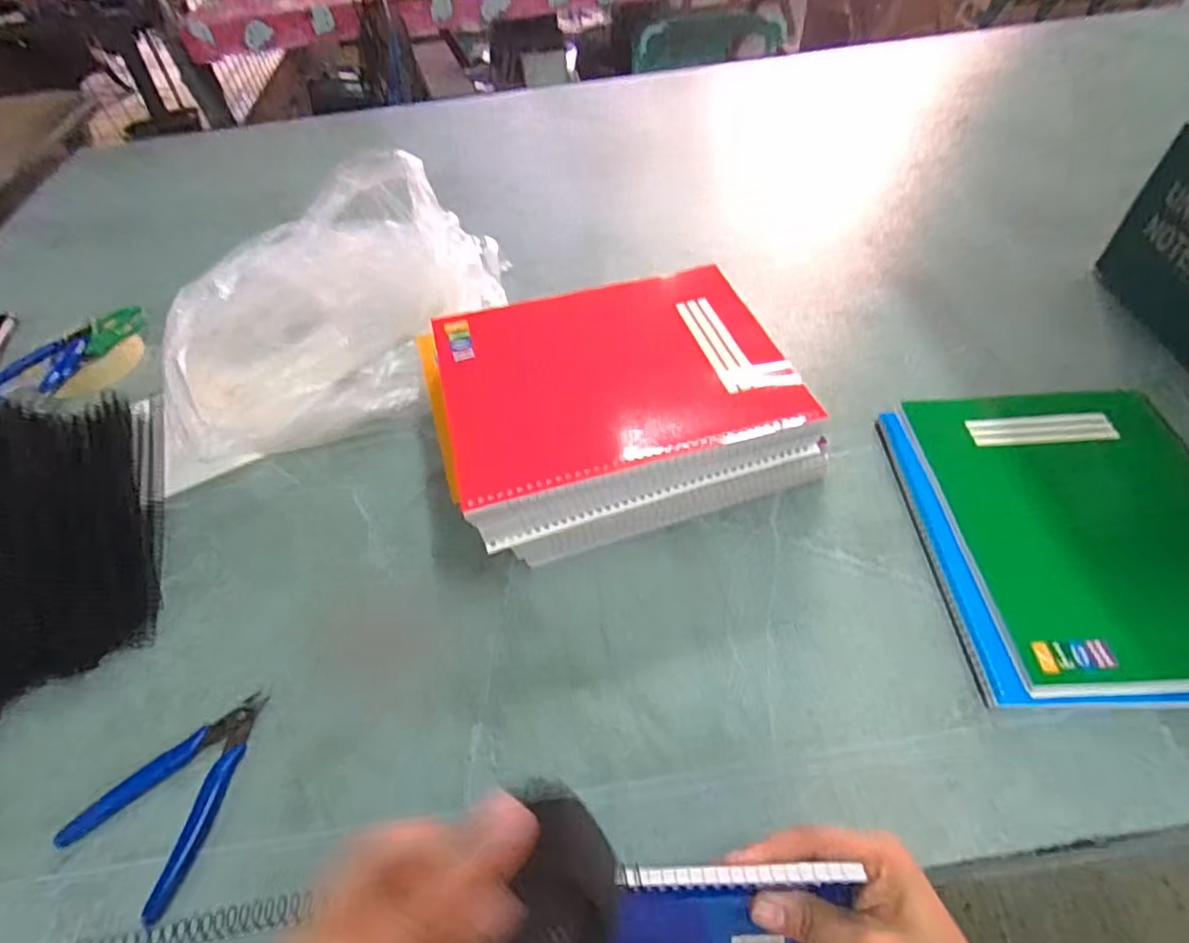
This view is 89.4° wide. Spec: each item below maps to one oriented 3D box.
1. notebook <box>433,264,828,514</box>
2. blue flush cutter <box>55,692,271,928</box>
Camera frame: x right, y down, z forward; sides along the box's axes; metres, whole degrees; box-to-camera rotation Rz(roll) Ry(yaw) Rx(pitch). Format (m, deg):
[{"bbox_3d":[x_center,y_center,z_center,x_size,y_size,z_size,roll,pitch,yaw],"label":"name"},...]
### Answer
[{"bbox_3d":[0.012,-0.077,0.461,0.245,0.022,0.212,-13,52,-6],"label":"notebook"},{"bbox_3d":[-0.248,0.191,0.367,0.082,0.011,0.112,22,54,23],"label":"blue flush cutter"}]

